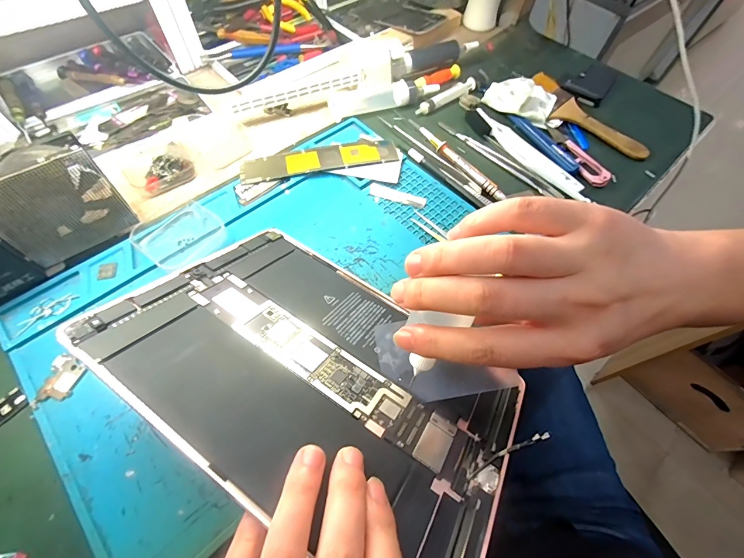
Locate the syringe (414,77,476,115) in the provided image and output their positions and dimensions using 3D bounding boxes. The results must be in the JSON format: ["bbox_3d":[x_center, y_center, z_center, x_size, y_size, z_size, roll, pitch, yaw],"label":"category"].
[{"bbox_3d":[0.093,-0.229,0.424,0.092,0.011,0.021,-32,67,-18],"label":"syringe"}]

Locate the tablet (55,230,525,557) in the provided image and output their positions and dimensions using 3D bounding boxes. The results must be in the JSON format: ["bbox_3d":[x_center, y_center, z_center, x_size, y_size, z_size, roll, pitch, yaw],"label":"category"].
[{"bbox_3d":[-0.031,0.054,0.223,0.245,0.006,0.169,31,40,15],"label":"tablet"}]

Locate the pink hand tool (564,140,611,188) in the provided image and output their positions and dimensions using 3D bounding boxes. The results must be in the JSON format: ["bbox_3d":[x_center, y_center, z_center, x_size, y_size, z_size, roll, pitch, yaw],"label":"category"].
[{"bbox_3d":[0.235,-0.132,0.376,0.021,0.012,0.071,-10,62,-8],"label":"pink hand tool"}]

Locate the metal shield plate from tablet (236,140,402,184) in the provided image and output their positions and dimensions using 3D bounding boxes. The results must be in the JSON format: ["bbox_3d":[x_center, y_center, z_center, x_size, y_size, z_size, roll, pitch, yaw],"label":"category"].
[{"bbox_3d":[-0.054,-0.126,0.362,0.163,0.004,0.034,-13,64,-9],"label":"metal shield plate from tablet"}]

